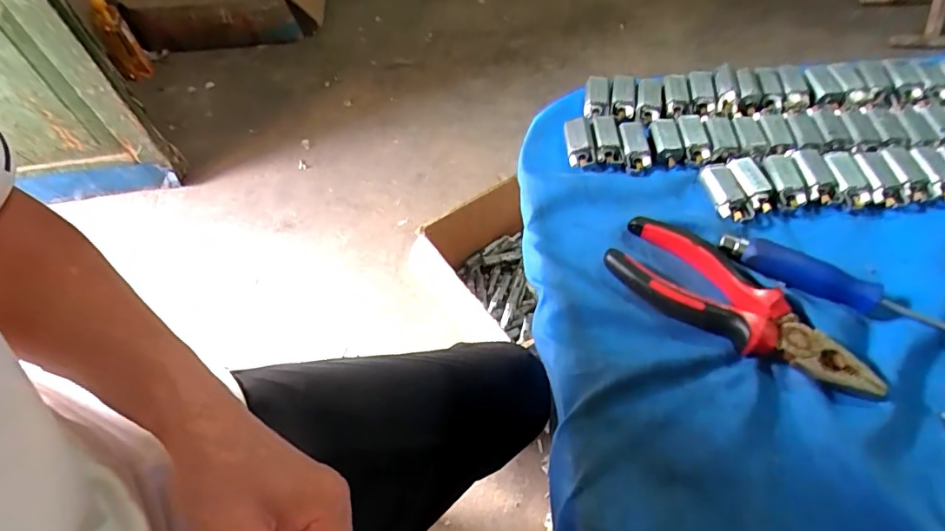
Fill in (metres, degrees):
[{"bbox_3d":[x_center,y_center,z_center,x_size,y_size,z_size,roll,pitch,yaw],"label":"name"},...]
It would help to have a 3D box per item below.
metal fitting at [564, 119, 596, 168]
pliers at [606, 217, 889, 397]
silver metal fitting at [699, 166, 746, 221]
[{"bbox_3d":[0.083,-0.094,0.385,0.021,0.013,0.042,-3,56,3],"label":"metal fitting"},{"bbox_3d":[0.159,0.021,0.302,0.153,0.019,0.059,33,64,24],"label":"pliers"},{"bbox_3d":[0.175,-0.052,0.352,0.019,0.007,0.045,-9,56,-2],"label":"silver metal fitting"}]

